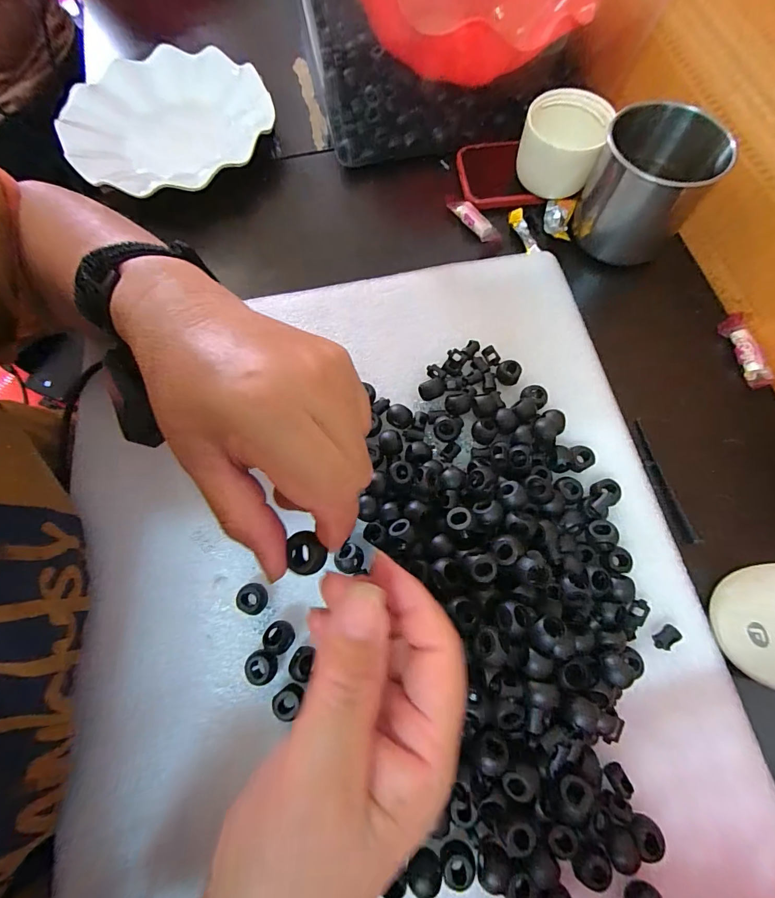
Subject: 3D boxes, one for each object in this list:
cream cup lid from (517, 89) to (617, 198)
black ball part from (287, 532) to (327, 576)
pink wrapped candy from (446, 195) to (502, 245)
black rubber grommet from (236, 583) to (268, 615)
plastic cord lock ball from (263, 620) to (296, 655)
[{"bbox_3d":[0.143,-0.252,0.334,0.060,0.057,0.066,0,71,1],"label":"cream cup lid"},{"bbox_3d":[-0.033,0.043,0.168,0.015,0.008,0.016,-2,70,2],"label":"black ball part"},{"bbox_3d":[0.071,-0.200,0.351,0.014,0.010,0.062,-40,75,-11],"label":"pink wrapped candy"},{"bbox_3d":[-0.080,0.089,0.242,0.016,0.012,0.016,0,71,1],"label":"black rubber grommet"},{"bbox_3d":[-0.061,0.108,0.233,0.018,0.008,0.016,-39,75,-11],"label":"plastic cord lock ball"}]

